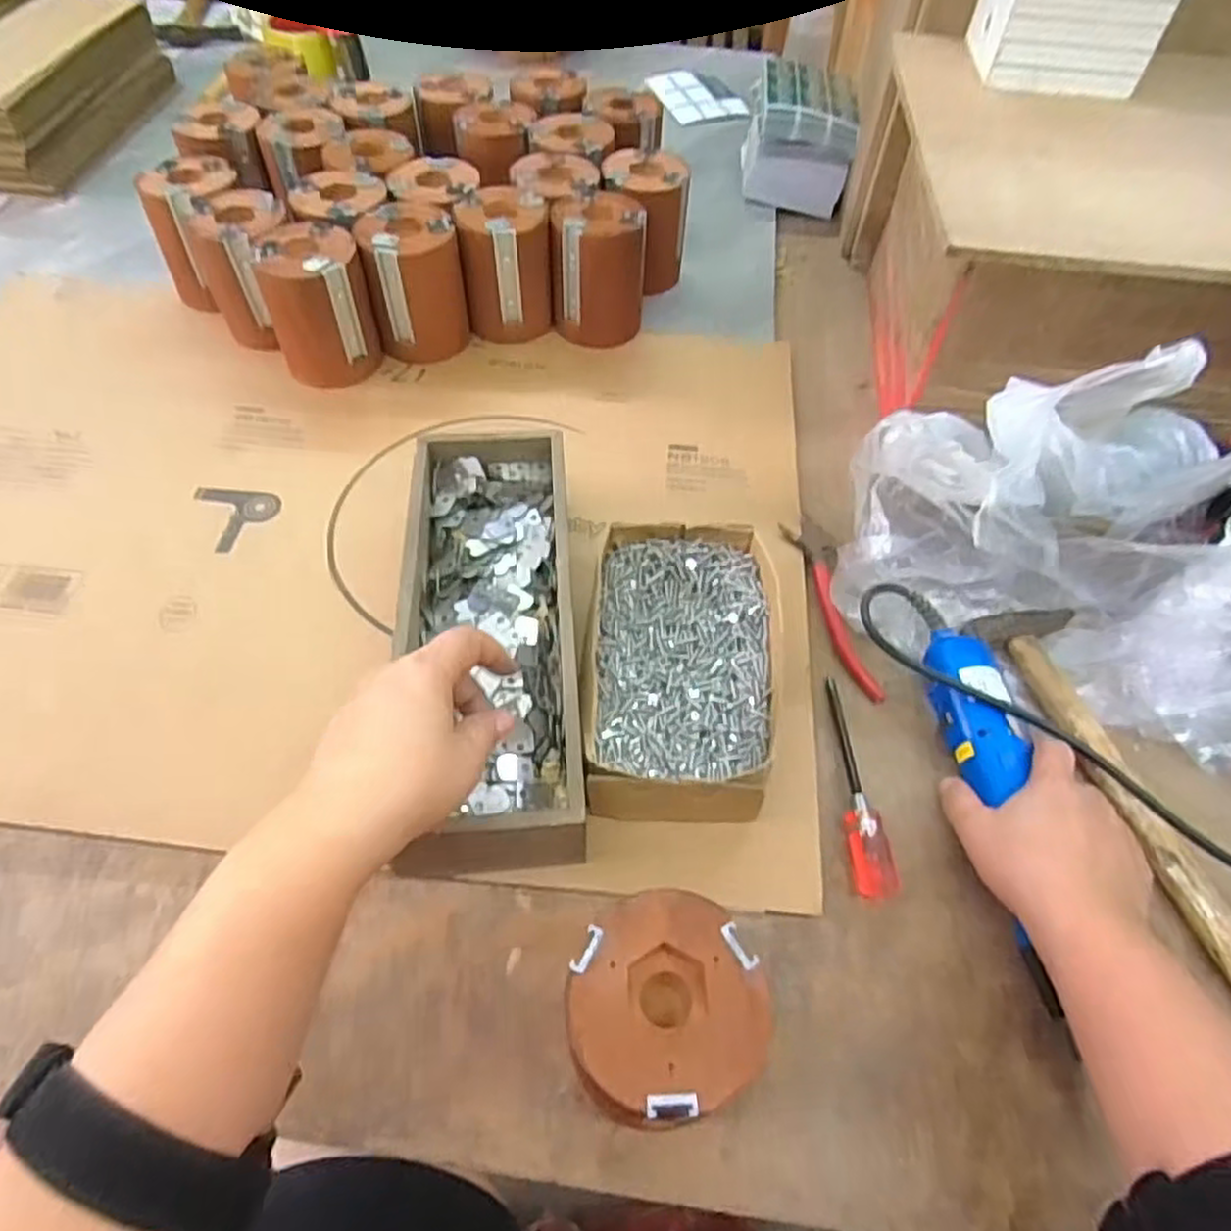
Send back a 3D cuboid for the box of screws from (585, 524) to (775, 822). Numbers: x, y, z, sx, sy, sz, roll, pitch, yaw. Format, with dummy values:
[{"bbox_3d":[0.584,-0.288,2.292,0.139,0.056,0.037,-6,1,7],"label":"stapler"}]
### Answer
[{"bbox_3d":[0.039,0.032,0.451,0.103,0.057,0.187,3,56,-1],"label":"box of screws"}]

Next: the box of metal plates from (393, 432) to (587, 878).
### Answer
[{"bbox_3d":[-0.075,0.011,0.456,0.098,0.070,0.288,-2,56,-5],"label":"box of metal plates"}]

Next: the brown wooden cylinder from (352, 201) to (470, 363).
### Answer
[{"bbox_3d":[-0.169,-0.279,0.636,0.076,0.099,0.074,-14,58,-12],"label":"brown wooden cylinder"}]

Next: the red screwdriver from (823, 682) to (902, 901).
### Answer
[{"bbox_3d":[0.143,0.092,0.439,0.023,0.025,0.136,5,56,0],"label":"red screwdriver"}]

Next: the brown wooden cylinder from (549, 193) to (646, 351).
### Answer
[{"bbox_3d":[-0.014,-0.298,0.654,0.078,0.098,0.082,5,56,0],"label":"brown wooden cylinder"}]

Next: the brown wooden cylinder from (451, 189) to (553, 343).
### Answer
[{"bbox_3d":[-0.094,-0.302,0.654,0.075,0.099,0.080,-5,56,-7],"label":"brown wooden cylinder"}]

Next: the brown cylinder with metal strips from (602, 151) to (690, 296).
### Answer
[{"bbox_3d":[0.026,-0.361,0.699,0.084,0.099,0.078,31,59,16],"label":"brown cylinder with metal strips"}]

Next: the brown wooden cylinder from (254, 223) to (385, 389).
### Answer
[{"bbox_3d":[-0.236,-0.248,0.608,0.075,0.101,0.081,-15,58,-13],"label":"brown wooden cylinder"}]

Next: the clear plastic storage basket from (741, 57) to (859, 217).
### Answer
[{"bbox_3d":[0.200,-0.522,0.824,0.105,0.093,0.136,6,56,1],"label":"clear plastic storage basket"}]

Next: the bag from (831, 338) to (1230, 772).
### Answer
[{"bbox_3d":[0.298,-0.053,0.475,0.281,0.150,0.171,21,57,11],"label":"bag"}]

